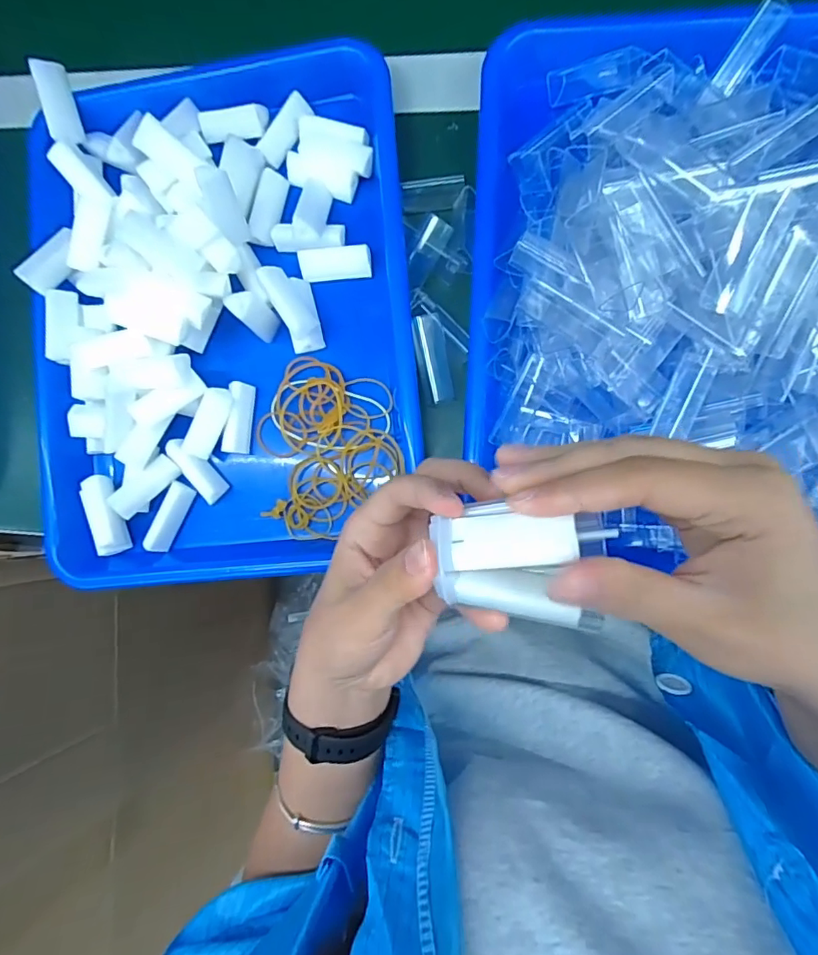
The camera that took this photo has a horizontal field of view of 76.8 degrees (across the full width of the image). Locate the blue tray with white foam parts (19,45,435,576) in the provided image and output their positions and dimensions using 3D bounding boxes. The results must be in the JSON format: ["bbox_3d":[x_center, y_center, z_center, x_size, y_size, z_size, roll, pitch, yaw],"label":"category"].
[{"bbox_3d":[-0.121,-0.105,0.329,0.245,0.052,0.338,-4,86,7],"label":"blue tray with white foam parts"}]

